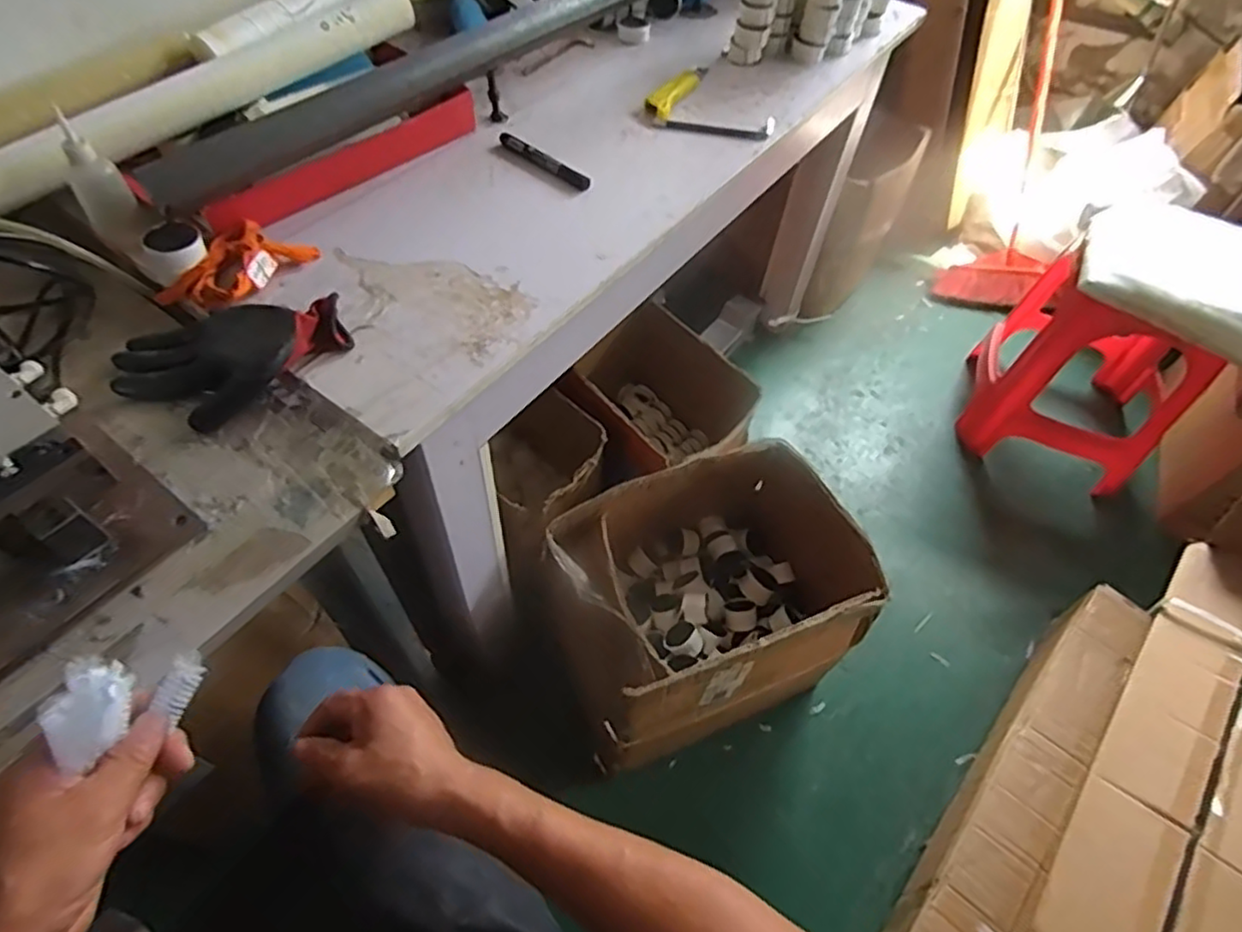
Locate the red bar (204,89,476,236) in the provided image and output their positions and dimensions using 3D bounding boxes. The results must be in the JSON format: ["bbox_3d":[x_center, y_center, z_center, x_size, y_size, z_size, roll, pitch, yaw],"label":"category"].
[{"bbox_3d":[-0.309,-0.357,0.795,0.014,0.061,0.363,35,59,19],"label":"red bar"}]

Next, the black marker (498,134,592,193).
[{"bbox_3d":[-0.094,-0.371,0.817,0.137,0.018,0.019,38,61,21],"label":"black marker"}]

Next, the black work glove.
[{"bbox_3d":[-0.355,-0.109,0.605,0.187,0.038,0.127,-34,64,-24],"label":"black work glove"}]

